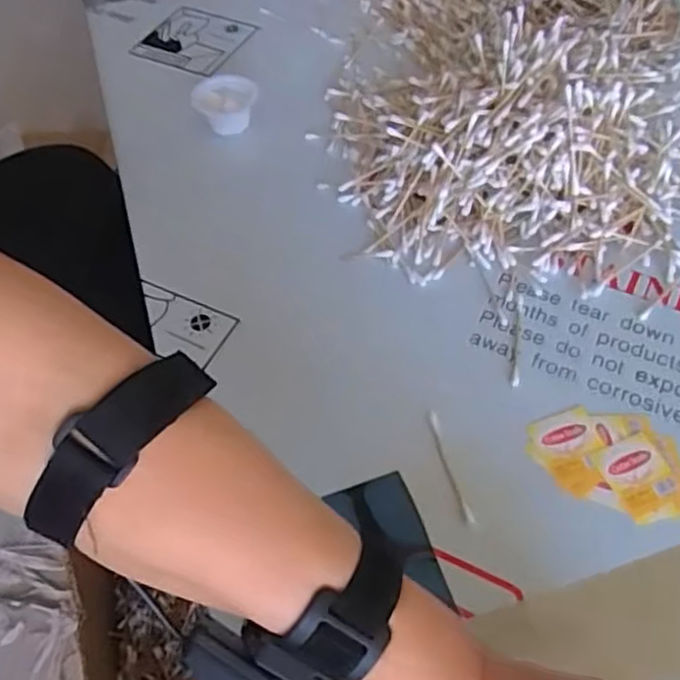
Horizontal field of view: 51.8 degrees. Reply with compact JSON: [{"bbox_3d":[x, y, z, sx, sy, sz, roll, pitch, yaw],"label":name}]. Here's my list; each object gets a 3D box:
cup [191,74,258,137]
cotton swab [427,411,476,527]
[{"bbox_3d":[-0.095,-0.202,0.595,0.044,0.033,0.053,17,59,14],"label":"cup"},{"bbox_3d":[0.065,0.075,0.416,0.007,0.006,0.072,-14,57,-6],"label":"cotton swab"}]

